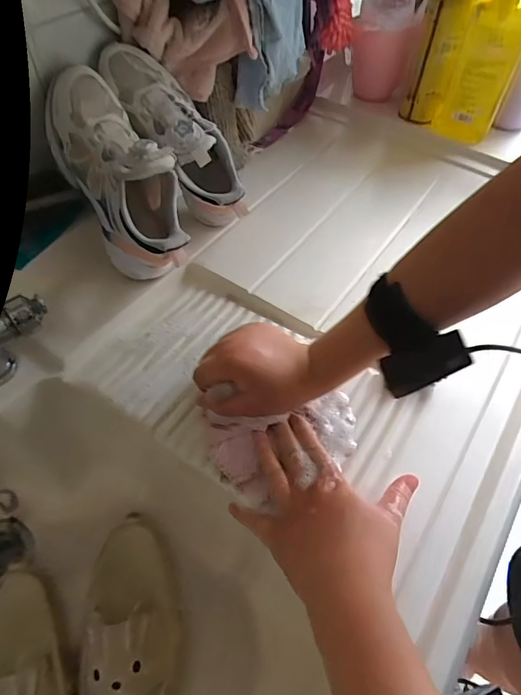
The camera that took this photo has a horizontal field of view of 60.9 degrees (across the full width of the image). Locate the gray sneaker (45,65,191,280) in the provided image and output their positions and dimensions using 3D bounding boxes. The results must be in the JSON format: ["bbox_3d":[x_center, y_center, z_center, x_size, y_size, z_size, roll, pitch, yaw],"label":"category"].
[{"bbox_3d":[-0.151,-0.190,0.479,0.085,0.226,0.113,-32,18,-22],"label":"gray sneaker"}]

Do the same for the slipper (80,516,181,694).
[{"bbox_3d":[-0.145,0.307,0.509,0.098,0.077,0.211,-6,54,-5],"label":"slipper"}]

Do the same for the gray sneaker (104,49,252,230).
[{"bbox_3d":[-0.100,-0.258,0.547,0.229,0.103,0.078,52,58,-19],"label":"gray sneaker"}]

